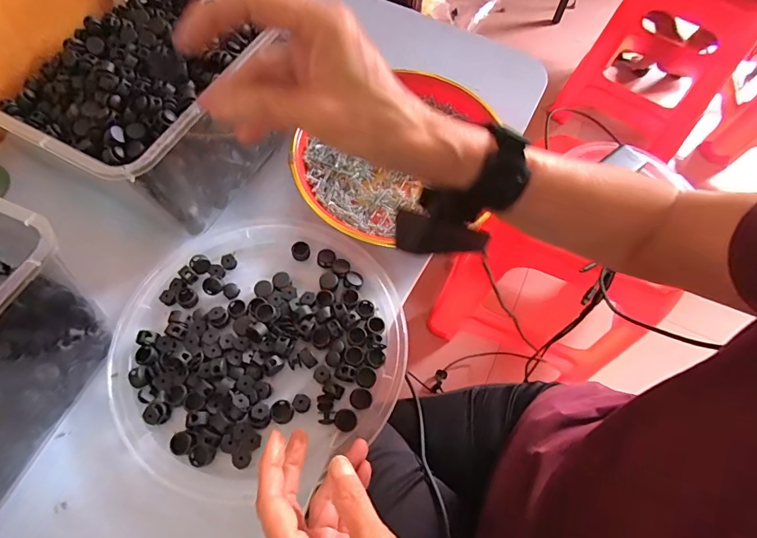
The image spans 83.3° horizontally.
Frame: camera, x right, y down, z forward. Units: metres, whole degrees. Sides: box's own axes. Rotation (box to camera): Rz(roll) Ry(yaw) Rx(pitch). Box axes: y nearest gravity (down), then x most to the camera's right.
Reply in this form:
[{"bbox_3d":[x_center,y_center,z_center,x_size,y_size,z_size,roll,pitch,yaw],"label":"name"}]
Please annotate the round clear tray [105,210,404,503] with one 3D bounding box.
[{"bbox_3d":[-0.096,0.062,0.362,0.229,0.022,0.231,1,64,-2],"label":"round clear tray"}]

